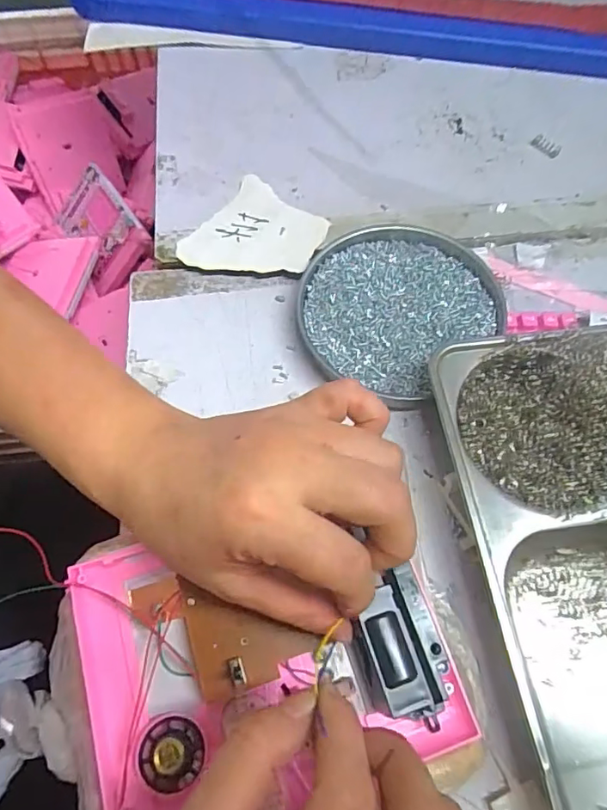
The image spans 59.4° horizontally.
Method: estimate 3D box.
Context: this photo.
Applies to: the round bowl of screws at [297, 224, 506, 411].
[{"bbox_3d":[0.065,-0.069,0.368,0.130,0.017,0.124,0,65,0],"label":"round bowl of screws"}]

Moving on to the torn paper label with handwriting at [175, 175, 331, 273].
[{"bbox_3d":[-0.035,-0.125,0.396,0.086,0.008,0.093,33,69,15],"label":"torn paper label with handwriting"}]

